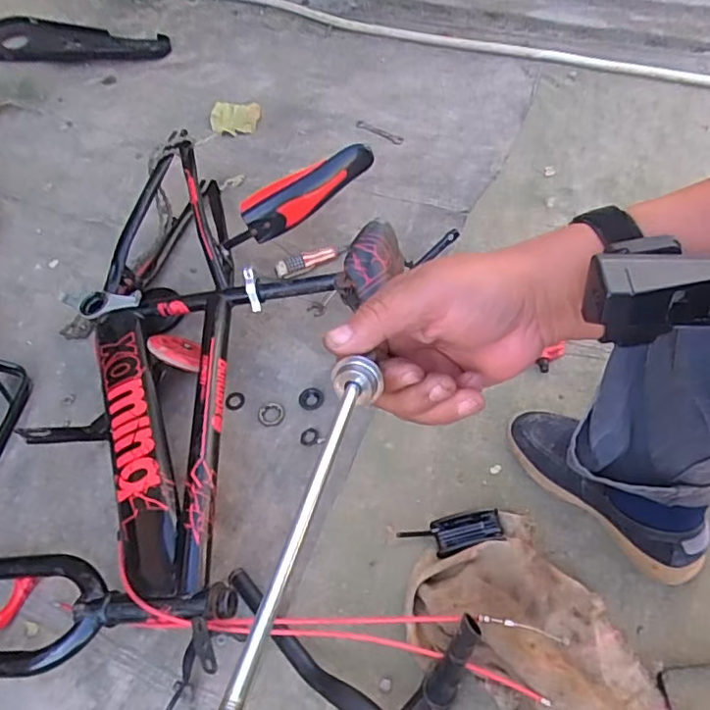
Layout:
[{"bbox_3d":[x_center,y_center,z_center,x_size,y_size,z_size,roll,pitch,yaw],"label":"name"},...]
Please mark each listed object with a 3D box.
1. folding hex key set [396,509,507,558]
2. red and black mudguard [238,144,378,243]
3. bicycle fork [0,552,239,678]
[{"bbox_3d":[0.120,0.222,0.737,0.126,0.018,0.050,-15,51,17],"label":"folding hex key set"},{"bbox_3d":[-0.073,-0.268,0.962,0.235,0.078,0.044,-30,56,3],"label":"red and black mudguard"},{"bbox_3d":[-0.359,0.297,0.687,0.459,0.034,0.134,-8,52,11],"label":"bicycle fork"}]

